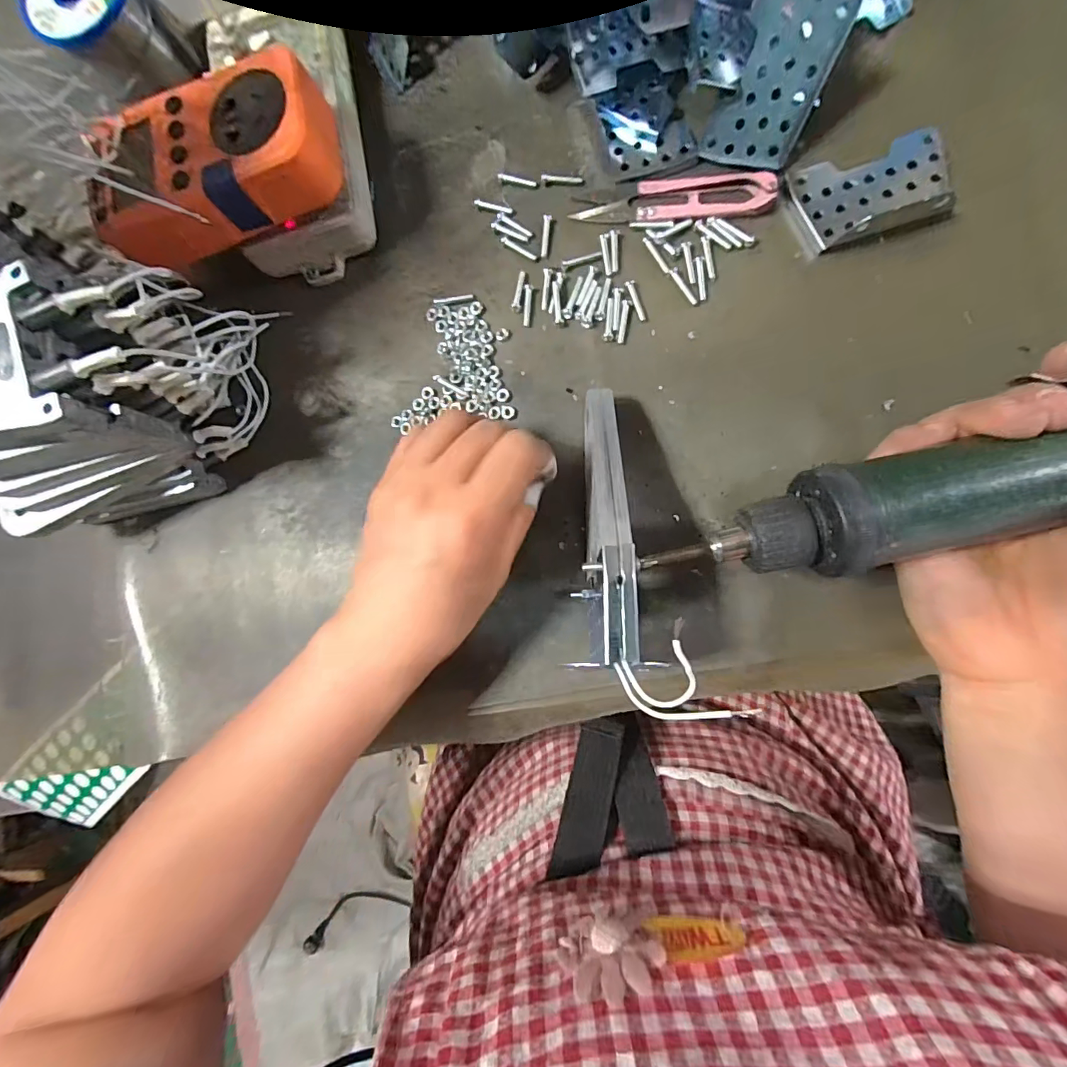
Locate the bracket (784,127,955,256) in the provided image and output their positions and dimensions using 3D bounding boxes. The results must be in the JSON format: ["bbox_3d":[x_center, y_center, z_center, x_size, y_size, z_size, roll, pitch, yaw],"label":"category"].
[{"bbox_3d":[0.166,-0.169,0.236,0.071,0.016,0.046,-13,85,8],"label":"bracket"}]

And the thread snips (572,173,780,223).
[{"bbox_3d":[0.073,-0.177,0.254,0.101,0.007,0.024,4,88,9],"label":"thread snips"}]

